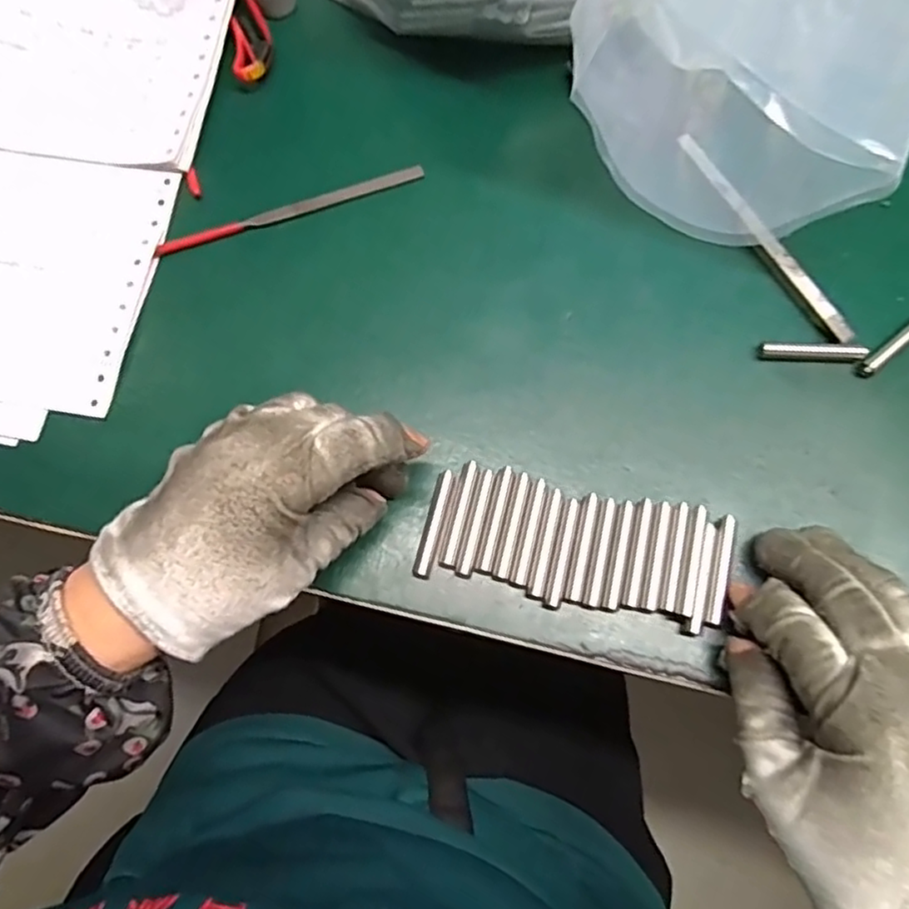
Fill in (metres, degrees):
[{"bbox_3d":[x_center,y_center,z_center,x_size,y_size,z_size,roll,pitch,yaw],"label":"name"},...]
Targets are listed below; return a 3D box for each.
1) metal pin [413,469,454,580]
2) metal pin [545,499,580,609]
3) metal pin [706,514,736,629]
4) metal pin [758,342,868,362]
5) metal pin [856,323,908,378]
[{"bbox_3d":[-0.009,0.030,0.288,0.007,0.004,0.049,13,75,7],"label":"metal pin"},{"bbox_3d":[0.047,0.043,0.284,0.006,0.005,0.047,14,75,7],"label":"metal pin"},{"bbox_3d":[0.116,0.049,0.280,0.007,0.004,0.048,16,71,5],"label":"metal pin"},{"bbox_3d":[0.171,-0.048,0.311,0.048,0.008,0.008,3,74,4],"label":"metal pin"},{"bbox_3d":[0.213,-0.054,0.313,0.051,0.006,0.008,-38,75,-8],"label":"metal pin"}]

